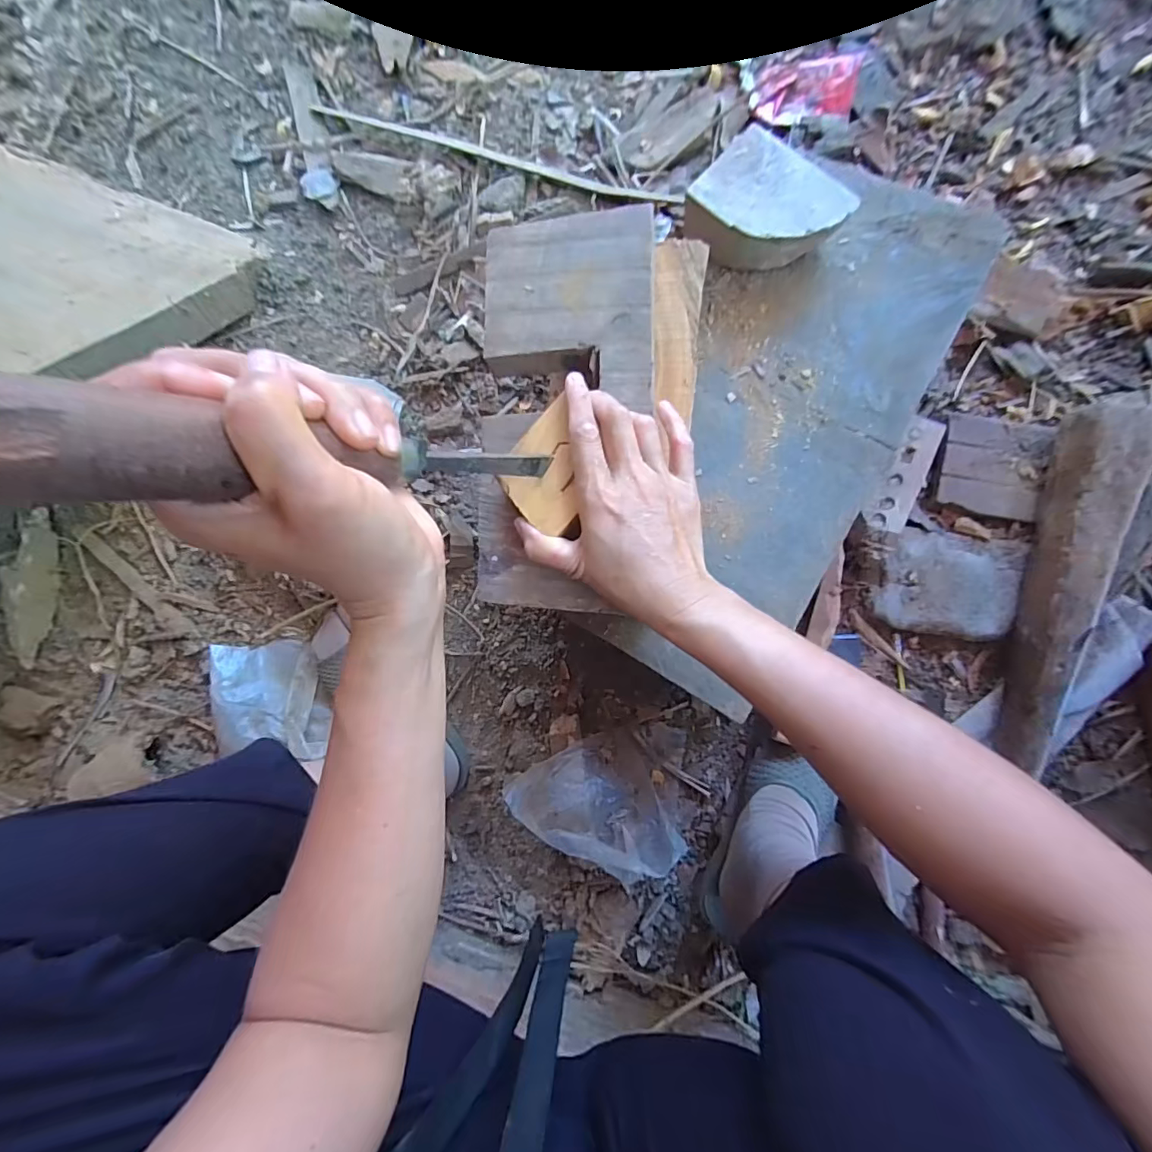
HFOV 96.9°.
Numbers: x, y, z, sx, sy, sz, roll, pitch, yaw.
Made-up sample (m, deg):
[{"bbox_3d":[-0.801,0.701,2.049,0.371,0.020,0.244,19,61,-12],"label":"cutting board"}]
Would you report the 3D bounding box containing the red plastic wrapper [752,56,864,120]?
[{"bbox_3d":[0.251,-0.533,0.556,0.106,0.009,0.058,-2,88,7],"label":"red plastic wrapper"}]

